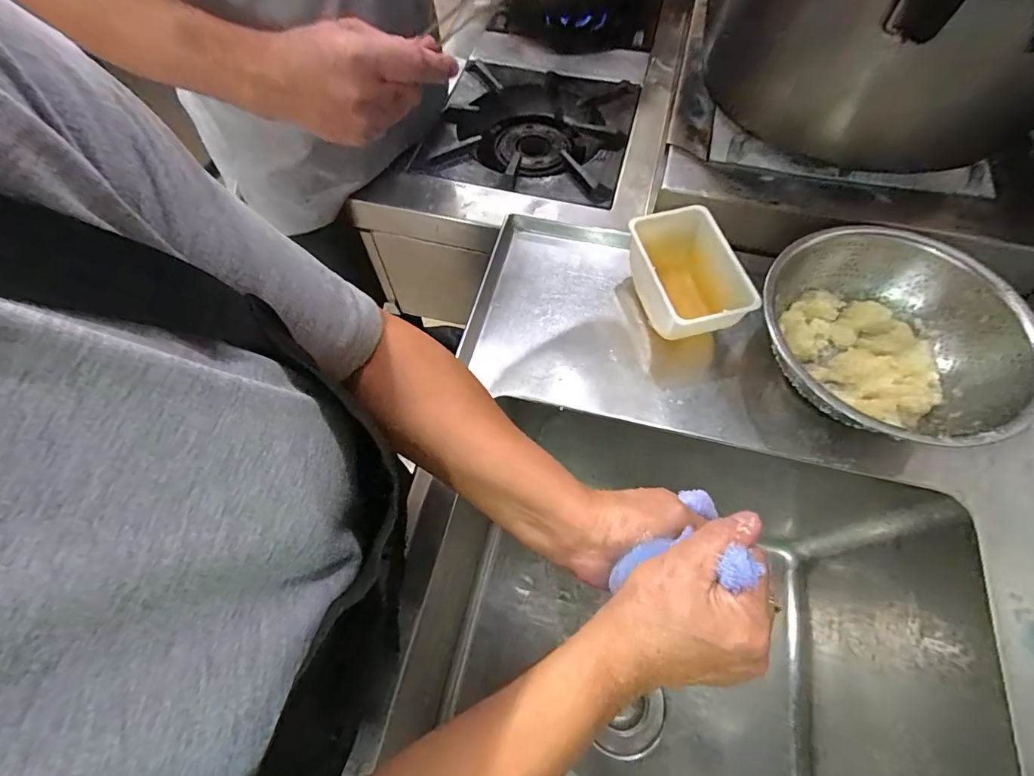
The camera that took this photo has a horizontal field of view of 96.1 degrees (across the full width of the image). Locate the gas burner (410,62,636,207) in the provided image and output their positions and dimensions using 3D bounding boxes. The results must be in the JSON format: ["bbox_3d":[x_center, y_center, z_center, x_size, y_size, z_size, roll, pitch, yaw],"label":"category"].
[{"bbox_3d":[0.026,-0.412,0.760,0.305,0.059,0.316,14,64,8],"label":"gas burner"}]

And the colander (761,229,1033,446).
[{"bbox_3d":[0.353,-0.046,0.459,0.227,0.076,0.224,0,63,1],"label":"colander"}]

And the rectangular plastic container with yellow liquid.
[{"bbox_3d":[0.180,-0.116,0.503,0.093,0.080,0.141,-13,63,-6],"label":"rectangular plastic container with yellow liquid"}]

